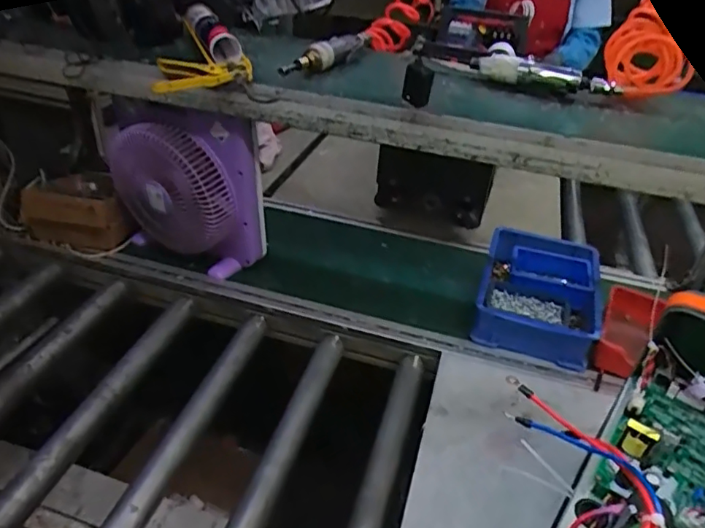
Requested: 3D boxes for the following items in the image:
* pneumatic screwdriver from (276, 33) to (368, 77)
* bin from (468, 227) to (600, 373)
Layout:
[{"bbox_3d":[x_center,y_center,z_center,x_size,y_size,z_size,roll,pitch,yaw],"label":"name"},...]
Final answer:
[{"bbox_3d":[-0.040,-0.374,0.973,0.052,0.035,0.294,14,36,16],"label":"pneumatic screwdriver"},{"bbox_3d":[0.356,0.055,1.070,0.216,0.086,0.306,13,36,14],"label":"bin"}]

